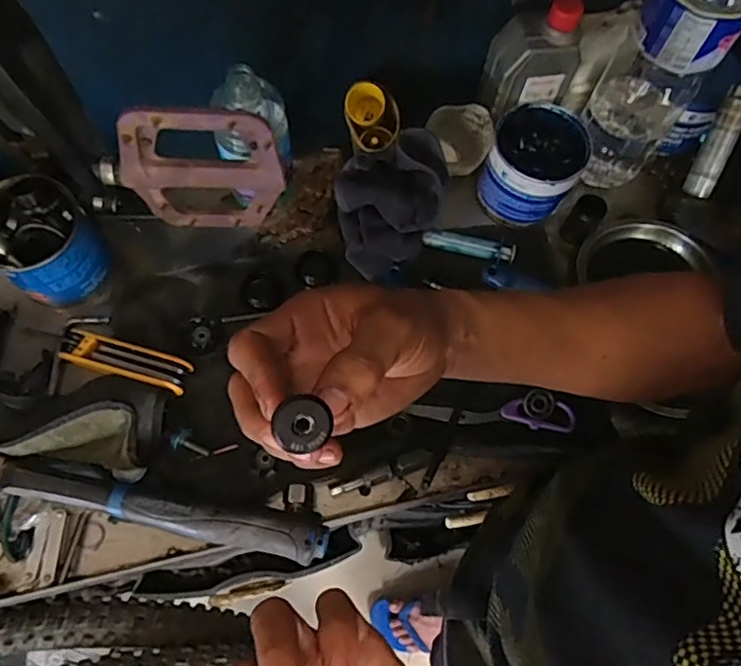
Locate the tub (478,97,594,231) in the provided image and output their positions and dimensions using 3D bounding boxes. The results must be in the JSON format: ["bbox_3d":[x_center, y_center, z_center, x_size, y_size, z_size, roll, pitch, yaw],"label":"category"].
[{"bbox_3d":[0.179,-0.183,0.648,0.092,0.089,0.100,0,68,-1],"label":"tub"}]

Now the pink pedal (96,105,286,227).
[{"bbox_3d":[-0.111,-0.102,0.364,0.109,0.098,0.016,-2,68,-2],"label":"pink pedal"}]

